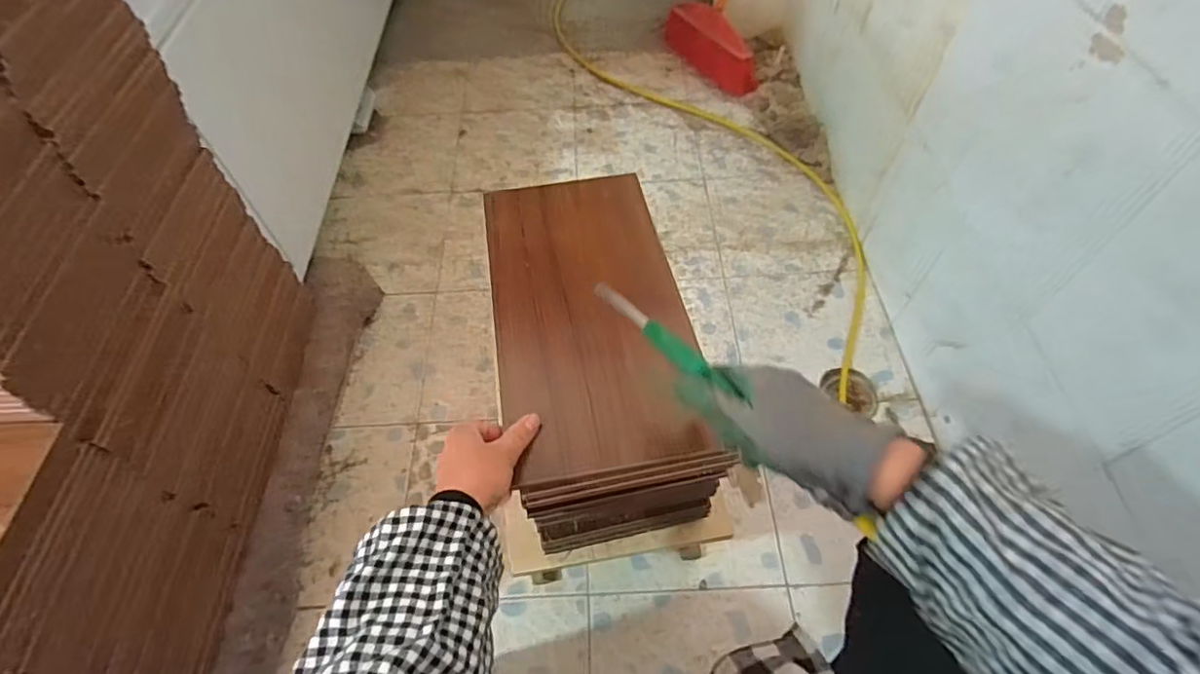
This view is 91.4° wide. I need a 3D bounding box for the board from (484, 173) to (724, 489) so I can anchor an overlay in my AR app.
[{"bbox_3d":[-0.014,-0.039,0.625,0.195,0.016,0.384,-9,55,-3],"label":"board"}]

